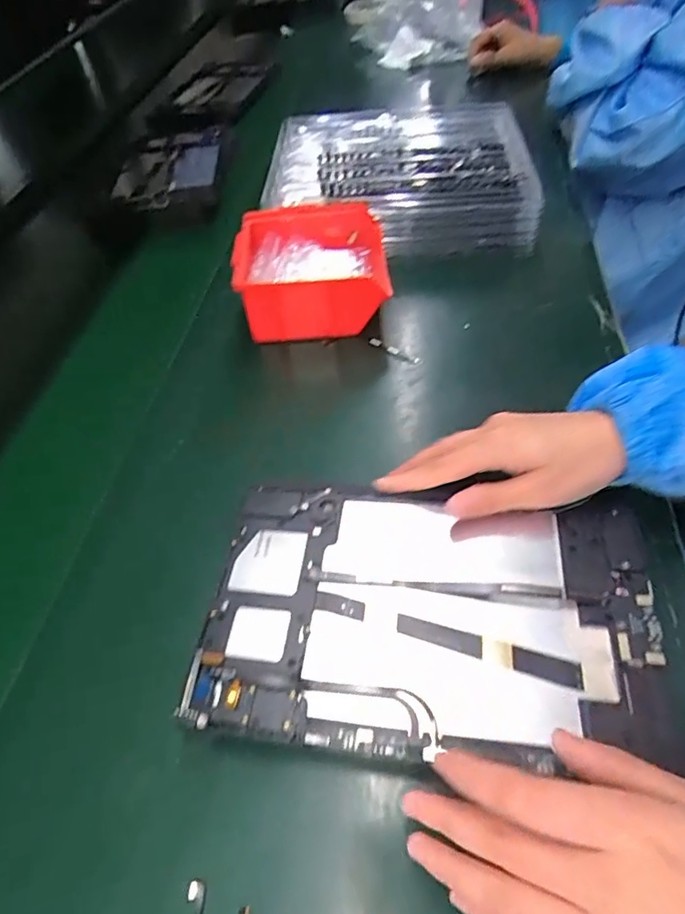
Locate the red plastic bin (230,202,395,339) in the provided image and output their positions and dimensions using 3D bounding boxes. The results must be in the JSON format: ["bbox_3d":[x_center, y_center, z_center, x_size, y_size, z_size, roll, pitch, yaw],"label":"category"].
[{"bbox_3d":[-0.026,-0.169,0.522,0.134,0.077,0.131,-5,49,4],"label":"red plastic bin"}]

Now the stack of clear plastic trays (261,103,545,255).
[{"bbox_3d":[0.061,-0.317,0.637,0.278,0.080,0.257,-4,50,4],"label":"stack of clear plastic trays"}]

